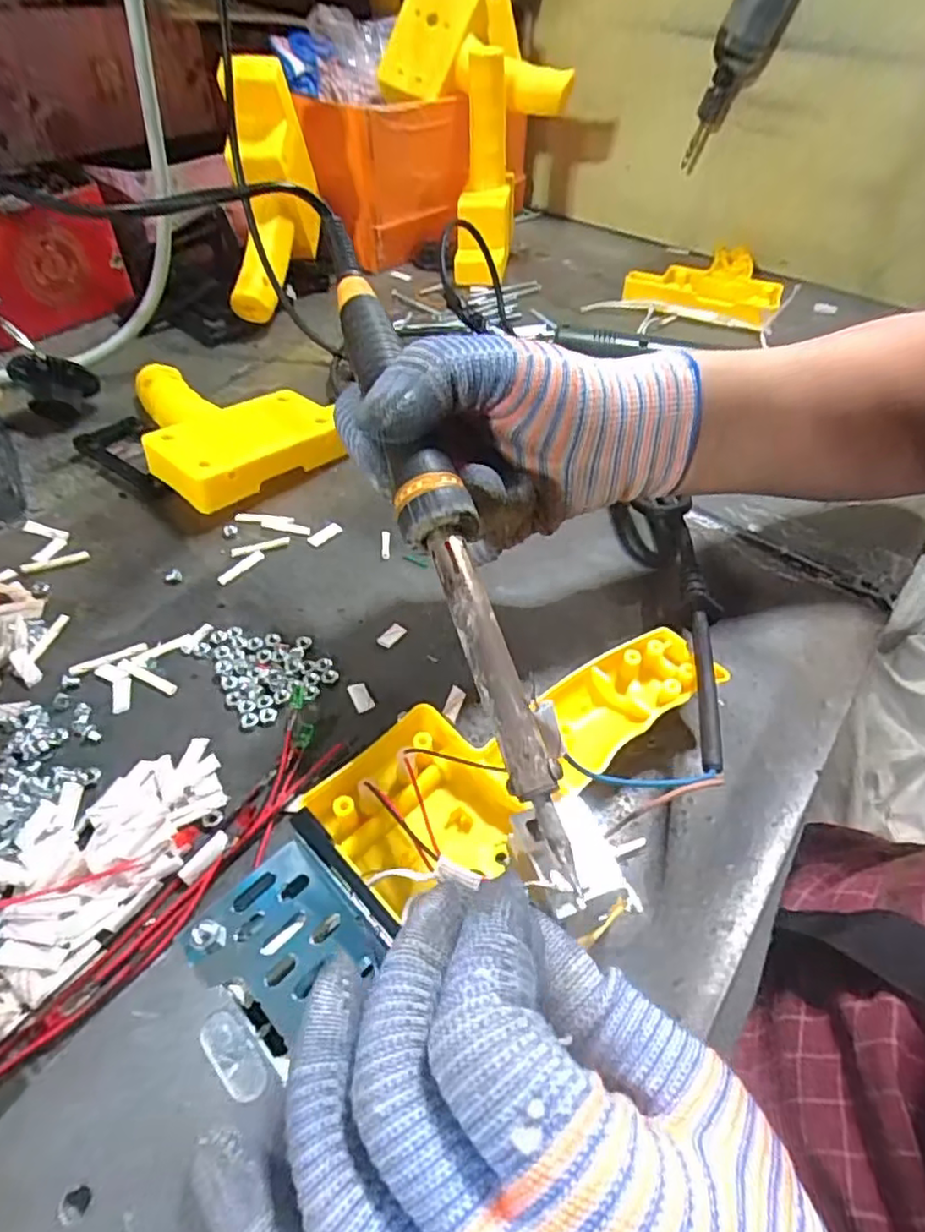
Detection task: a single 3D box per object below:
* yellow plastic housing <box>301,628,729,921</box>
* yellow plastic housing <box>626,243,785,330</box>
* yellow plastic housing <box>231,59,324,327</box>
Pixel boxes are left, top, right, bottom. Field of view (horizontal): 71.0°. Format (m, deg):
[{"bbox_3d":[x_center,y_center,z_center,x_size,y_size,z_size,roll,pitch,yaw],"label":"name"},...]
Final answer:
[{"bbox_3d":[0.021,0.047,0.254,0.155,0.032,0.072,-30,57,-26],"label":"yellow plastic housing"},{"bbox_3d":[0.225,-0.315,0.589,0.122,0.021,0.154,19,51,13],"label":"yellow plastic housing"},{"bbox_3d":[-0.145,-0.318,0.484,0.058,0.143,0.135,0,49,-4],"label":"yellow plastic housing"}]

